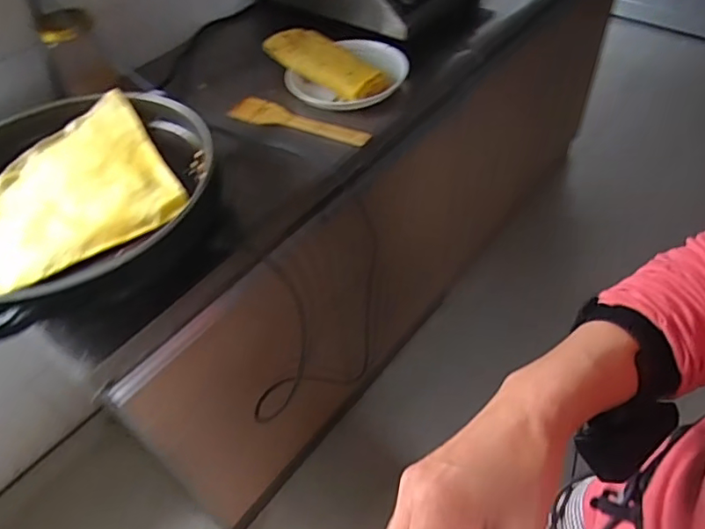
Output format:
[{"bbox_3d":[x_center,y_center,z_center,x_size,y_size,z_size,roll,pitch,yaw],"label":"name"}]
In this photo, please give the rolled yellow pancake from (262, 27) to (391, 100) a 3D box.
[{"bbox_3d":[-0.043,-0.340,0.917,0.222,0.063,0.091,34,60,31],"label":"rolled yellow pancake"}]

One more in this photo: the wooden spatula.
[{"bbox_3d":[-0.085,-0.231,0.873,0.249,0.010,0.053,17,52,20],"label":"wooden spatula"}]

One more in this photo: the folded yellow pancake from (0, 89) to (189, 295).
[{"bbox_3d":[-0.361,-0.096,0.681,0.244,0.031,0.255,-28,51,-17],"label":"folded yellow pancake"}]

